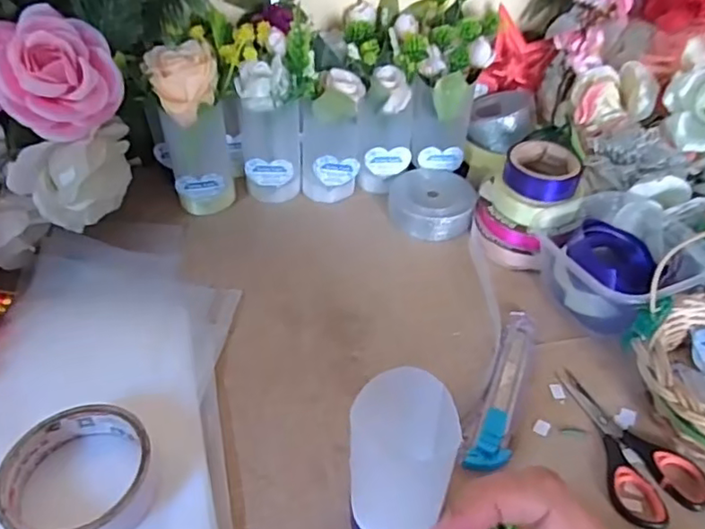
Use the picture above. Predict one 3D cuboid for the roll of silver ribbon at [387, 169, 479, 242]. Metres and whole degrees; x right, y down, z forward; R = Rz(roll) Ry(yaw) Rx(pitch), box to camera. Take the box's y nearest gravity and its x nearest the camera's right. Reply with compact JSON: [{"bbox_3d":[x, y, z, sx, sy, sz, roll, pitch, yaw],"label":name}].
[{"bbox_3d":[0.076,-0.058,0.575,0.080,0.034,0.072,13,43,9],"label":"roll of silver ribbon"}]

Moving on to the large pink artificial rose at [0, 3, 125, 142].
[{"bbox_3d":[-0.231,-0.147,0.460,0.088,0.094,0.060,-37,30,-15],"label":"large pink artificial rose"}]

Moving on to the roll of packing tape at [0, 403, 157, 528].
[{"bbox_3d":[-0.164,0.126,0.354,0.084,0.027,0.086,3,43,-2],"label":"roll of packing tape"}]

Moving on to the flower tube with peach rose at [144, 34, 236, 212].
[{"bbox_3d":[-0.142,-0.116,0.533,0.064,0.148,0.051,-6,44,-11],"label":"flower tube with peach rose"}]

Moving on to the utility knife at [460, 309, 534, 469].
[{"bbox_3d":[0.112,0.085,0.425,0.025,0.009,0.145,19,44,15],"label":"utility knife"}]

